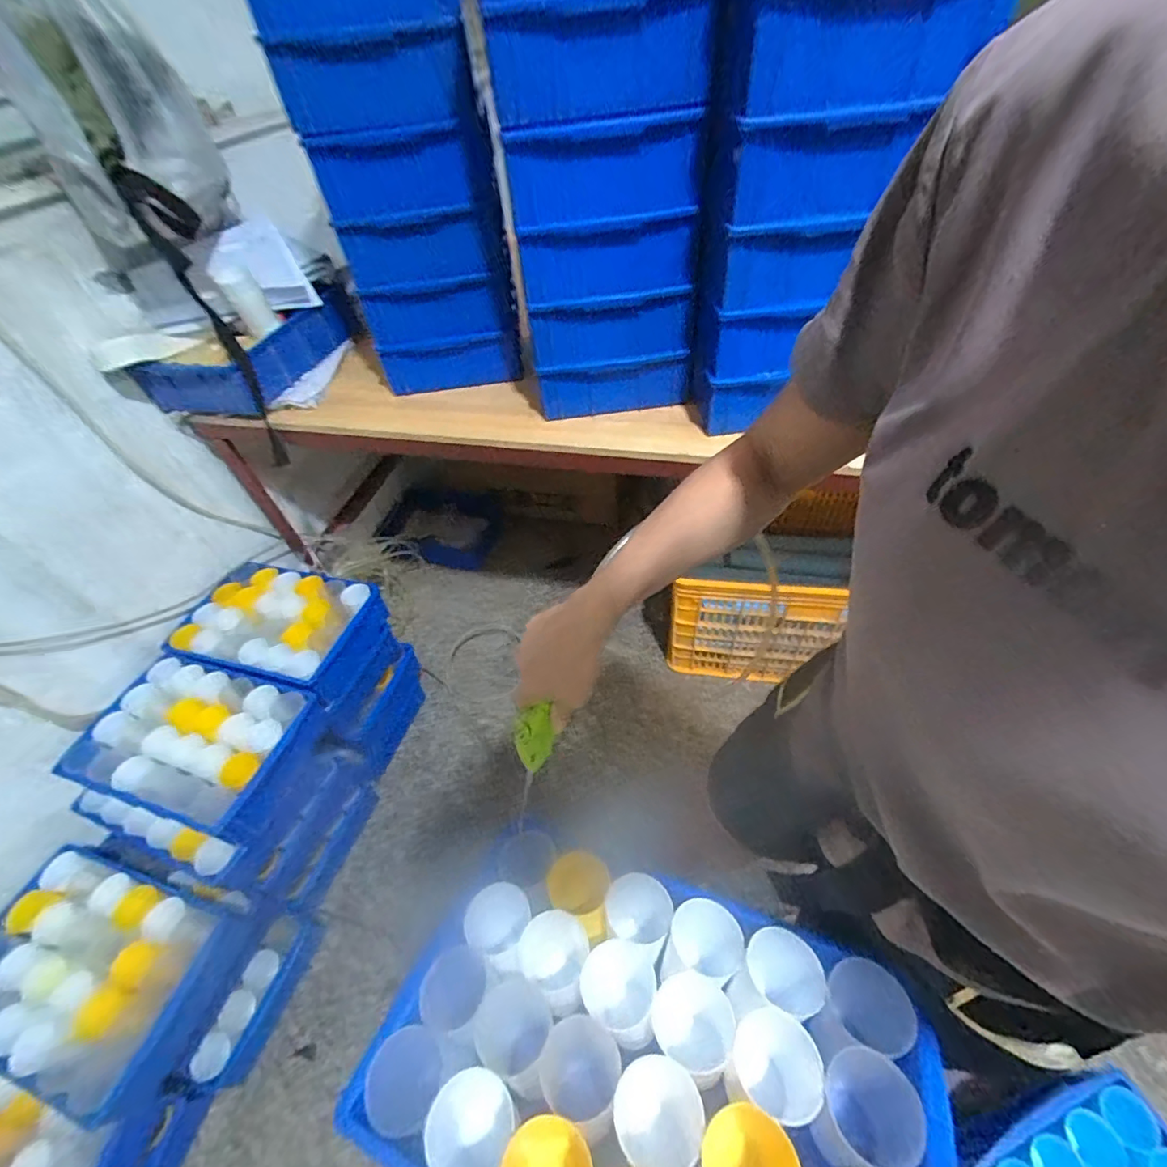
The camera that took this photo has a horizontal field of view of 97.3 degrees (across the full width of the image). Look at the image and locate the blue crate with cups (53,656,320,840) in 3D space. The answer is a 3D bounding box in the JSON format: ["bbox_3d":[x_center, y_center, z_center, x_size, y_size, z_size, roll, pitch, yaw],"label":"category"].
[{"bbox_3d":[-0.799,0.331,1.058,0.429,0.127,0.293,10,51,14],"label":"blue crate with cups"}]

